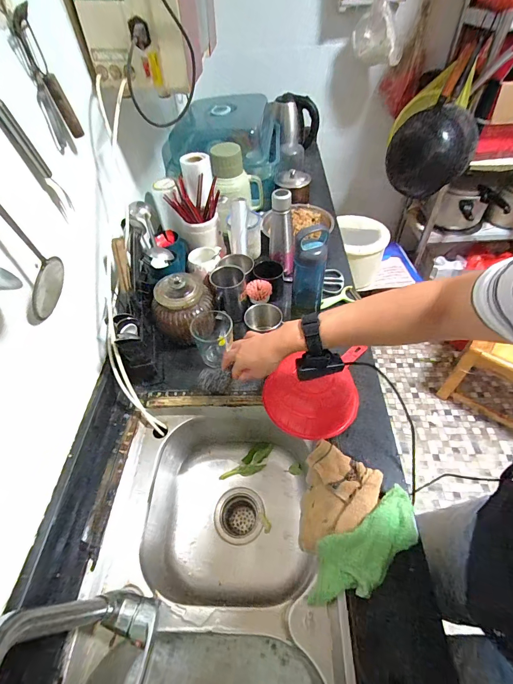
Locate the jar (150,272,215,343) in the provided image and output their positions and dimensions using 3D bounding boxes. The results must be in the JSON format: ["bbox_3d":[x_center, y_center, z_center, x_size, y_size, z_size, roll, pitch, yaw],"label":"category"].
[{"bbox_3d":[-0.168,-0.072,0.727,0.138,0.139,0.126,-2,50,2],"label":"jar"}]

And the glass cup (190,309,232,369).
[{"bbox_3d":[-0.093,-0.002,0.720,0.088,0.104,0.096,-6,50,-2],"label":"glass cup"}]

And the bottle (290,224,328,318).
[{"bbox_3d":[0.113,-0.134,0.713,0.065,0.253,0.055,5,51,8],"label":"bottle"}]

